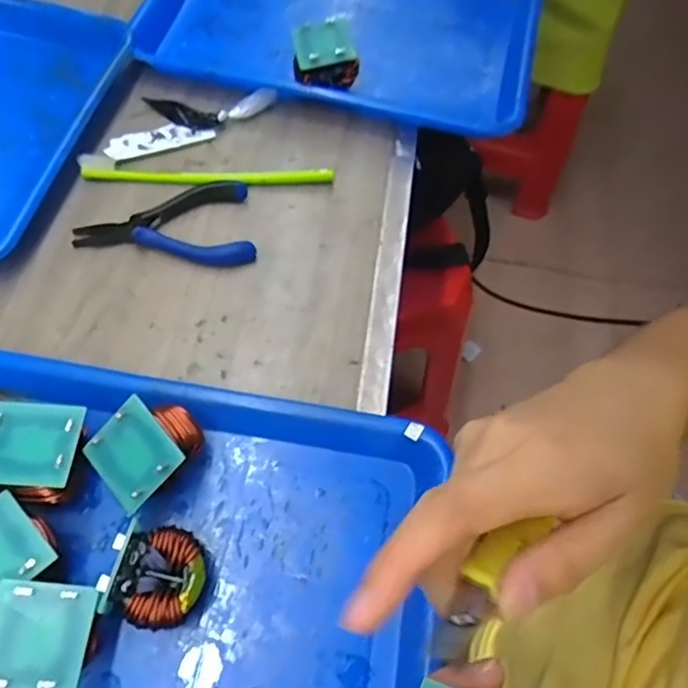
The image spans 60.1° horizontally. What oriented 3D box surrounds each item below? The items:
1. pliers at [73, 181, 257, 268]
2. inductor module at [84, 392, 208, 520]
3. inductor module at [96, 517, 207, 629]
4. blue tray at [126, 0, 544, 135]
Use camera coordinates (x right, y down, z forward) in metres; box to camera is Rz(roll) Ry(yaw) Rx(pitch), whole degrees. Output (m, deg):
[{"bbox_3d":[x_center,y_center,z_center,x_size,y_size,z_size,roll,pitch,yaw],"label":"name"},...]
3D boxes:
[{"bbox_3d":[-0.128,-0.086,0.426,0.123,0.010,0.069,-5,65,-6],"label":"pliers"},{"bbox_3d":[-0.107,0.059,0.334,0.046,0.040,0.048,45,97,15],"label":"inductor module"},{"bbox_3d":[-0.095,0.121,0.312,0.045,0.044,0.047,14,64,3],"label":"inductor module"},{"bbox_3d":[0.009,-0.302,0.541,0.324,0.057,0.267,14,56,2],"label":"blue tray"}]

